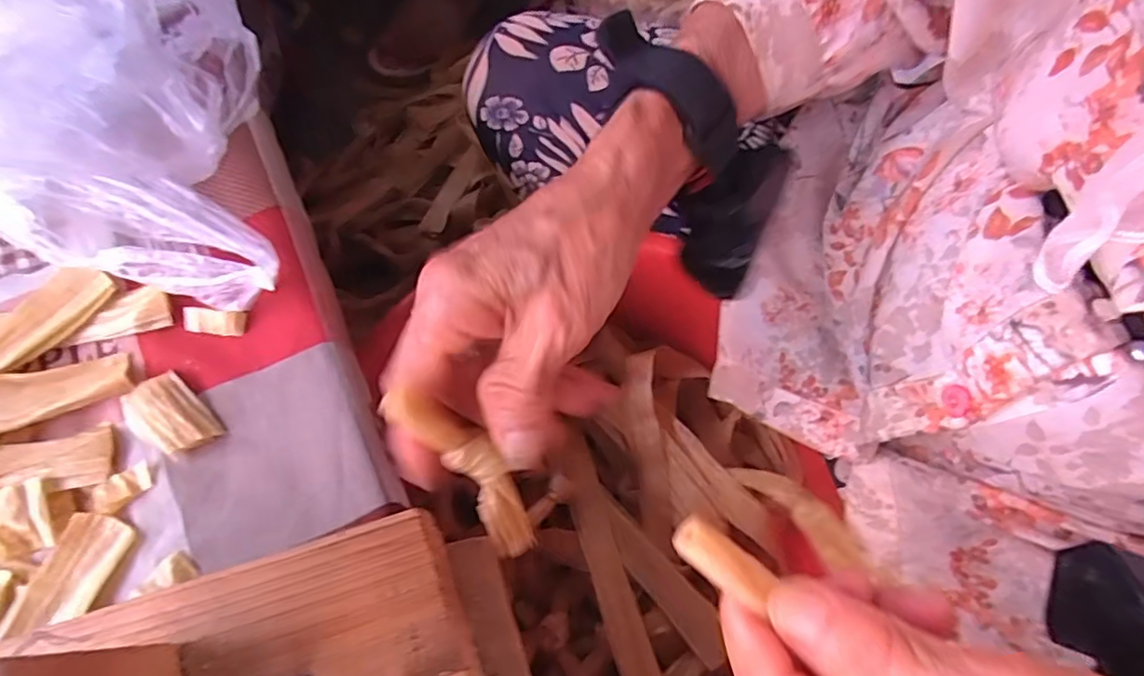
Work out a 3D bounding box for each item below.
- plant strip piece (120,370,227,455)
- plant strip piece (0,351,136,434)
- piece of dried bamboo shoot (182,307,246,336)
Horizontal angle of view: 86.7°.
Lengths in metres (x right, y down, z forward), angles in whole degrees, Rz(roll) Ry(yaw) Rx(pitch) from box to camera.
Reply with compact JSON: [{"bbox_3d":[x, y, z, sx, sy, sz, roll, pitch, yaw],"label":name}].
[{"bbox_3d":[-0.164,0.031,0.244,0.037,0.009,0.024,42,73,15],"label":"plant strip piece"},{"bbox_3d":[-0.222,0.023,0.243,0.076,0.013,0.026,-13,68,-6],"label":"plant strip piece"},{"bbox_3d":[-0.156,-0.007,0.263,0.027,0.007,0.009,3,67,1],"label":"piece of dried bamboo shoot"}]

